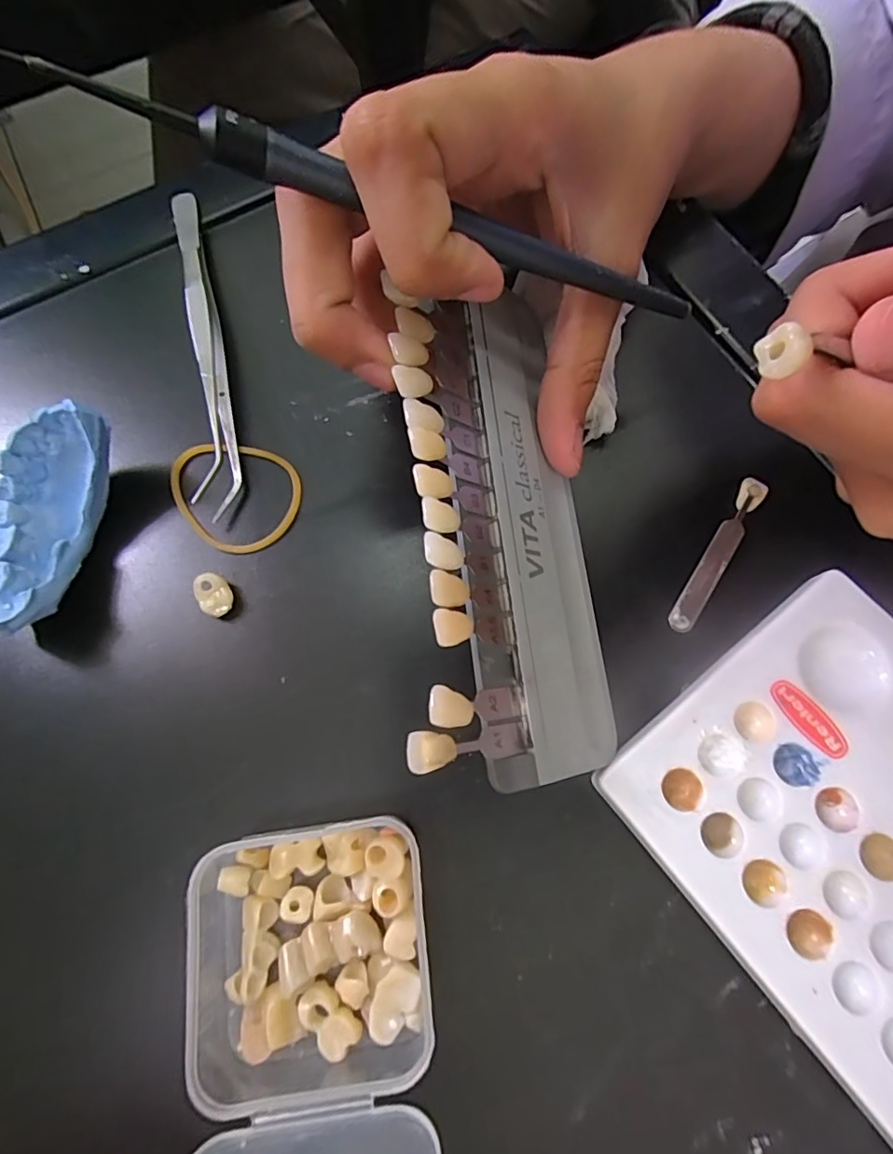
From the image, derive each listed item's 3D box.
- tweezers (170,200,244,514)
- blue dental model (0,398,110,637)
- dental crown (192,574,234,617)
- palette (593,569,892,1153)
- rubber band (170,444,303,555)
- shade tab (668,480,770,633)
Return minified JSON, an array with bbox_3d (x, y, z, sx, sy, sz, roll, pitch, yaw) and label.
[{"bbox_3d":[-0.088,-0.087,0.191,0.014,0.007,0.140,-12,73,-1],"label":"tweezers"},{"bbox_3d":[-0.122,-0.017,0.155,0.023,0.024,0.066,14,74,7],"label":"blue dental model"},{"bbox_3d":[-0.072,0.005,0.161,0.010,0.005,0.013,-26,73,-5],"label":"dental crown"},{"bbox_3d":[0.121,0.082,0.129,0.093,0.012,0.150,-37,75,-9],"label":"palette"},{"bbox_3d":[-0.070,-0.030,0.175,0.038,0.005,0.045,-36,75,-8],"label":"rubber band"},{"bbox_3d":[0.085,-0.007,0.163,0.008,0.006,0.054,32,77,11],"label":"shade tab"}]

